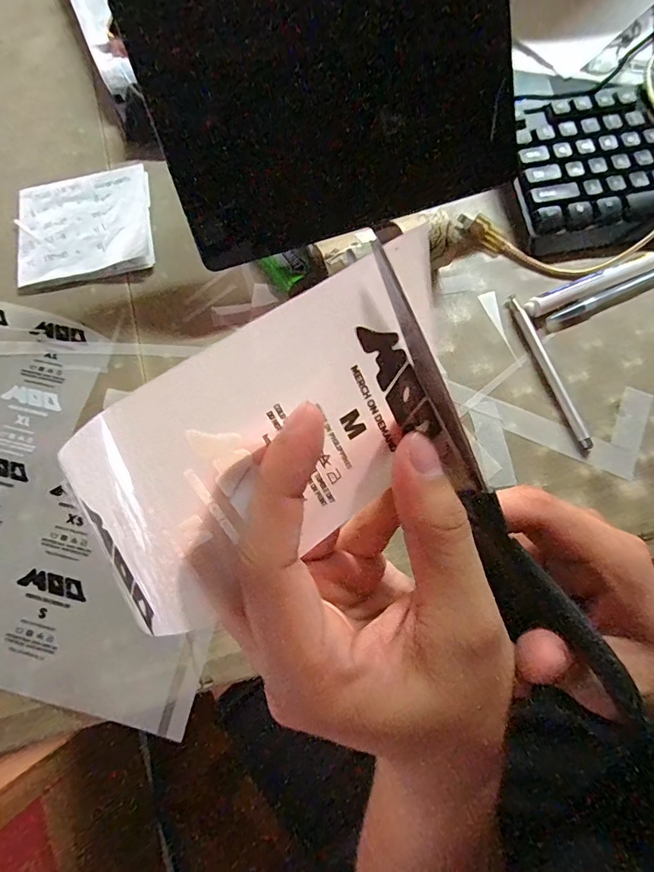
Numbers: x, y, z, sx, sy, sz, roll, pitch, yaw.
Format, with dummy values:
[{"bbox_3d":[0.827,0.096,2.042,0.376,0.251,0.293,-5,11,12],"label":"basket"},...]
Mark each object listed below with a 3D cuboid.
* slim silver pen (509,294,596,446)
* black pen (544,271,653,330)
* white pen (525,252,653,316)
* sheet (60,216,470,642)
[{"bbox_3d":[0.167,-0.051,0.338,0.009,0.007,0.128,-17,75,-5],"label":"slim silver pen"},{"bbox_3d":[0.236,-0.115,0.357,0.139,0.012,0.011,-24,75,-7],"label":"black pen"},{"bbox_3d":[0.219,-0.123,0.353,0.138,0.014,0.014,-22,75,-6],"label":"white pen"},{"bbox_3d":[-0.015,0.000,0.132,0.114,0.028,0.064,-31,110,-9],"label":"sheet"}]

